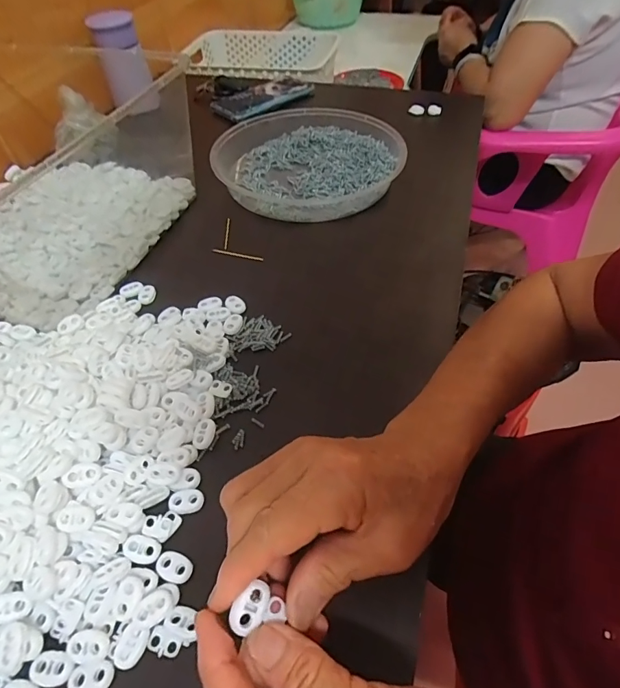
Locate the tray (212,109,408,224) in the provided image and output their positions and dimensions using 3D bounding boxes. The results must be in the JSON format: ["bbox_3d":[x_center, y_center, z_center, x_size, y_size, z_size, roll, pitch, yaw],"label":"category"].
[{"bbox_3d":[-0.004,-0.235,0.537,0.232,0.039,0.209,21,54,19],"label":"tray"}]

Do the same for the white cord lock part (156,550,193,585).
[{"bbox_3d":[-0.082,0.135,0.257,0.022,0.004,0.015,16,53,15],"label":"white cord lock part"}]

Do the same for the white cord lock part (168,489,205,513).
[{"bbox_3d":[-0.082,0.103,0.280,0.022,0.004,0.015,-10,51,-6],"label":"white cord lock part"}]

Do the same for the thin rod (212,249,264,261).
[{"bbox_3d":[-0.077,-0.096,0.451,0.058,0.004,0.004,14,52,12],"label":"thin rod"}]

